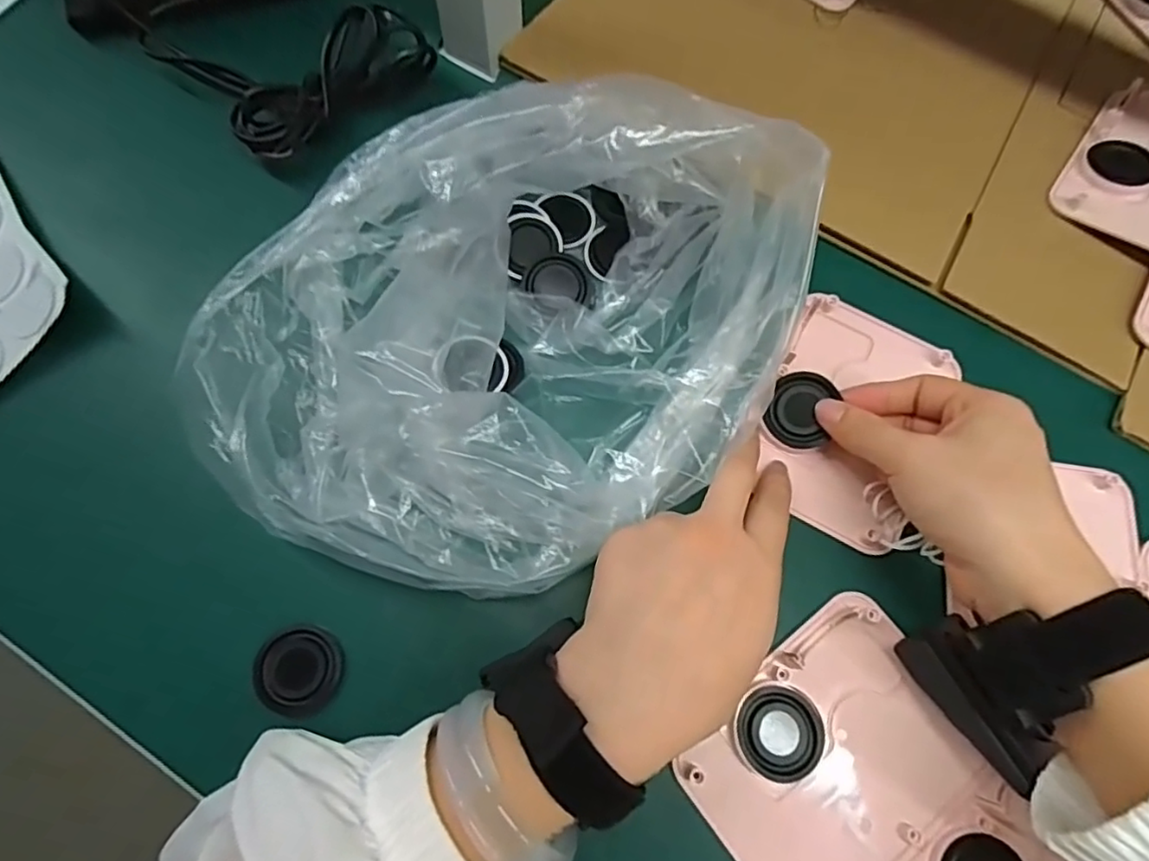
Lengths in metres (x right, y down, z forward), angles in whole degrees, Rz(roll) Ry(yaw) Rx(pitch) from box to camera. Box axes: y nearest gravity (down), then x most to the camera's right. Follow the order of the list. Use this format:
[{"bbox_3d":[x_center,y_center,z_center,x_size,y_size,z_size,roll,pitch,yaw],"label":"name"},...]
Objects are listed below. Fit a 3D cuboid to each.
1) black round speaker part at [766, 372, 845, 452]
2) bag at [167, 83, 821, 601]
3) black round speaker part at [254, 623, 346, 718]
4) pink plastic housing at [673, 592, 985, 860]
[{"bbox_3d":[0.117,-0.011,0.324,0.030,0.012,0.038,25,88,8],"label":"black round speaker part"},{"bbox_3d":[-0.030,-0.047,0.292,0.234,0.095,0.259,34,75,9],"label":"bag"},{"bbox_3d":[-0.127,0.111,0.289,0.036,0.012,0.039,0,73,-1],"label":"black round speaker part"},{"bbox_3d":[0.117,0.149,0.284,0.120,0.011,0.094,-37,77,-12],"label":"pink plastic housing"}]

